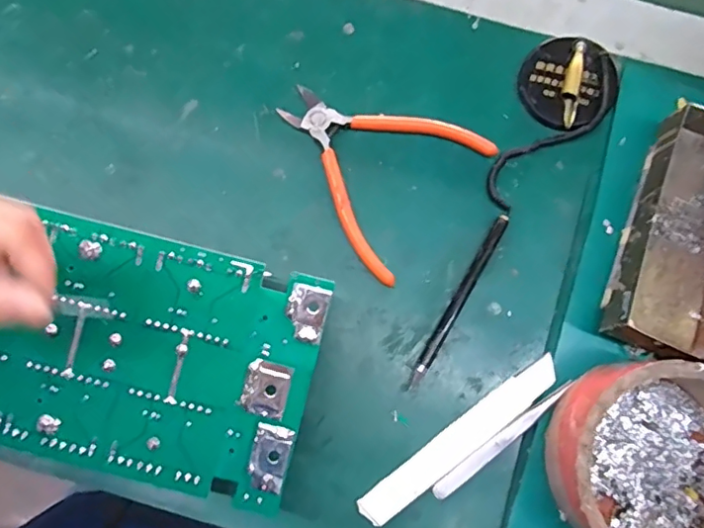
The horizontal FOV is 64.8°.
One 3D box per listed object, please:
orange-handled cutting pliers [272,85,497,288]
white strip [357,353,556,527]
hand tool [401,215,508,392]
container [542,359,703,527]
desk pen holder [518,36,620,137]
[{"bbox_3d":[0.009,-0.074,0.393,0.136,0.011,0.125,36,81,7],"label":"orange-handled cutting pliers"},{"bbox_3d":[0.071,0.115,0.362,0.154,0.005,0.023,-37,81,-7],"label":"white strip"},{"bbox_3d":[0.073,0.026,0.378,0.009,0.007,0.136,30,80,6],"label":"hand tool"},{"bbox_3d":[0.183,0.120,0.335,0.113,0.050,0.118,0,79,0],"label":"container"},{"bbox_3d":[0.156,-0.130,0.400,0.059,0.020,0.068,-44,82,-8],"label":"desk pen holder"}]

